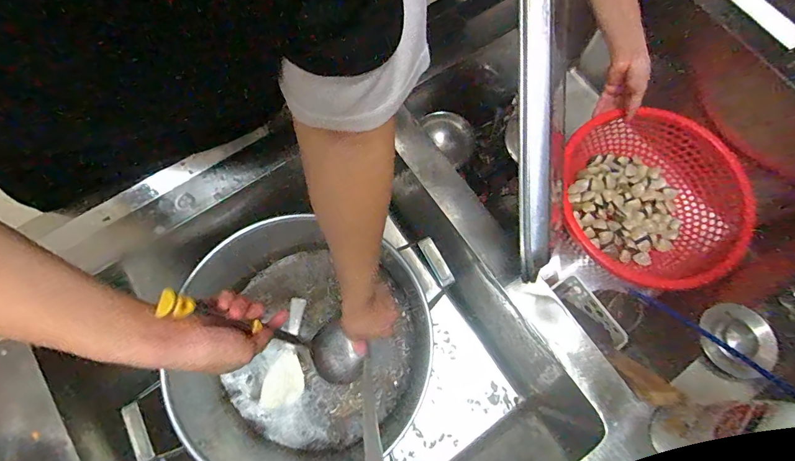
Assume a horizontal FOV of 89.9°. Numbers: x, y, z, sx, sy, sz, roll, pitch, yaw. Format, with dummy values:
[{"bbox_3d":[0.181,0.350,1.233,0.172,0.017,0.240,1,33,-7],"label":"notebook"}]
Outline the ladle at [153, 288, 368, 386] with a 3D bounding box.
[{"bbox_3d":[-0.134,0.124,0.475,0.068,0.336,0.072,17,72,27],"label":"ladle"}]

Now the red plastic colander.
[{"bbox_3d":[0.506,-0.041,0.762,0.294,0.112,0.345,16,73,3],"label":"red plastic colander"}]

